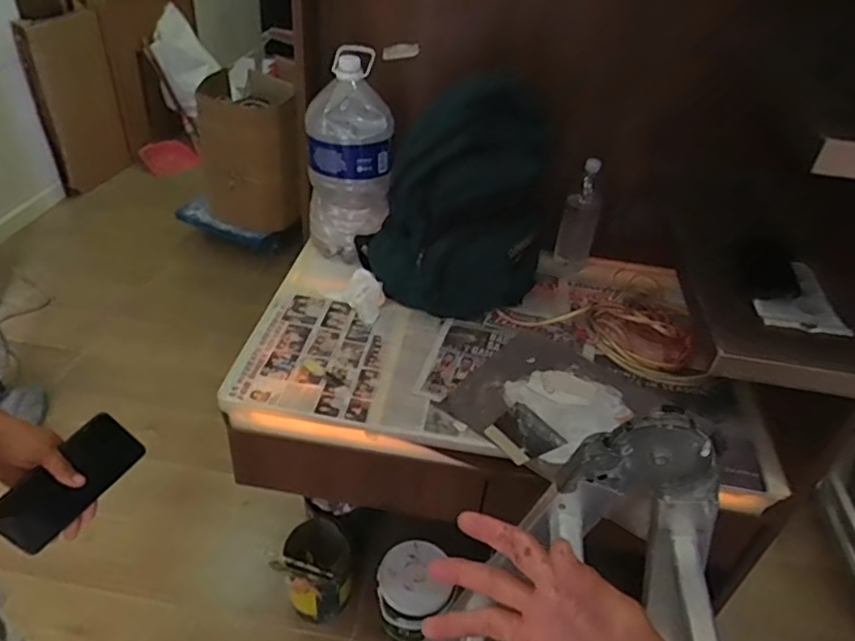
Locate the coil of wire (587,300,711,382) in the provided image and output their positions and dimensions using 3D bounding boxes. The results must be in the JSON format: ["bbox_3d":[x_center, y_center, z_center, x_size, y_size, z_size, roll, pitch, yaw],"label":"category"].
[{"bbox_3d":[0.415,0.047,1.174,0.249,0.041,0.141,34,47,31],"label":"coil of wire"}]

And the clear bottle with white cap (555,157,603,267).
[{"bbox_3d":[0.340,-0.233,1.340,0.079,0.246,0.076,15,40,12],"label":"clear bottle with white cap"}]

